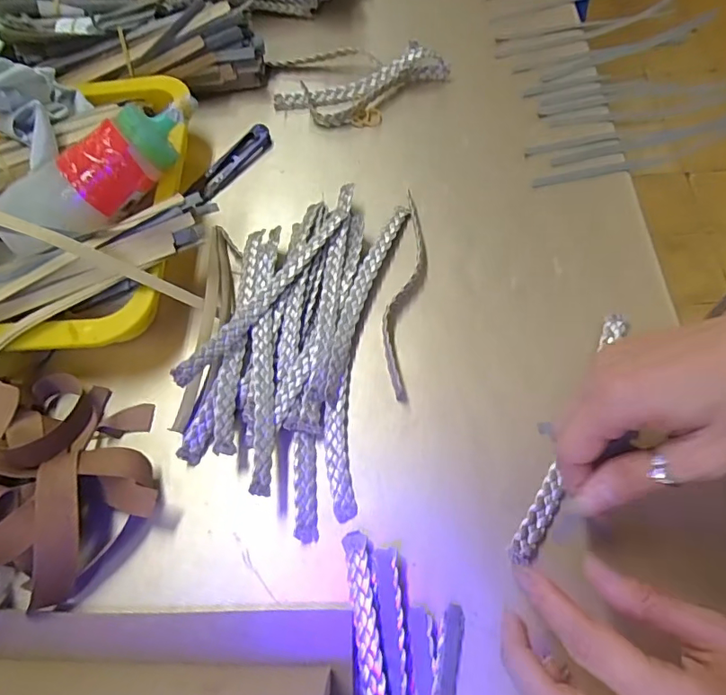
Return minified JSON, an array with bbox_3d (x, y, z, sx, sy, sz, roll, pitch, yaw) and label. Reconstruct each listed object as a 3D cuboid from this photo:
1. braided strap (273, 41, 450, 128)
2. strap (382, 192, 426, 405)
[{"bbox_3d":[0.003,-0.232,0.463,0.152,0.028,0.064,-21,63,-7],"label":"braided strap"},{"bbox_3d":[0.030,-0.042,0.365,0.022,0.013,0.161,8,63,8],"label":"strap"}]

